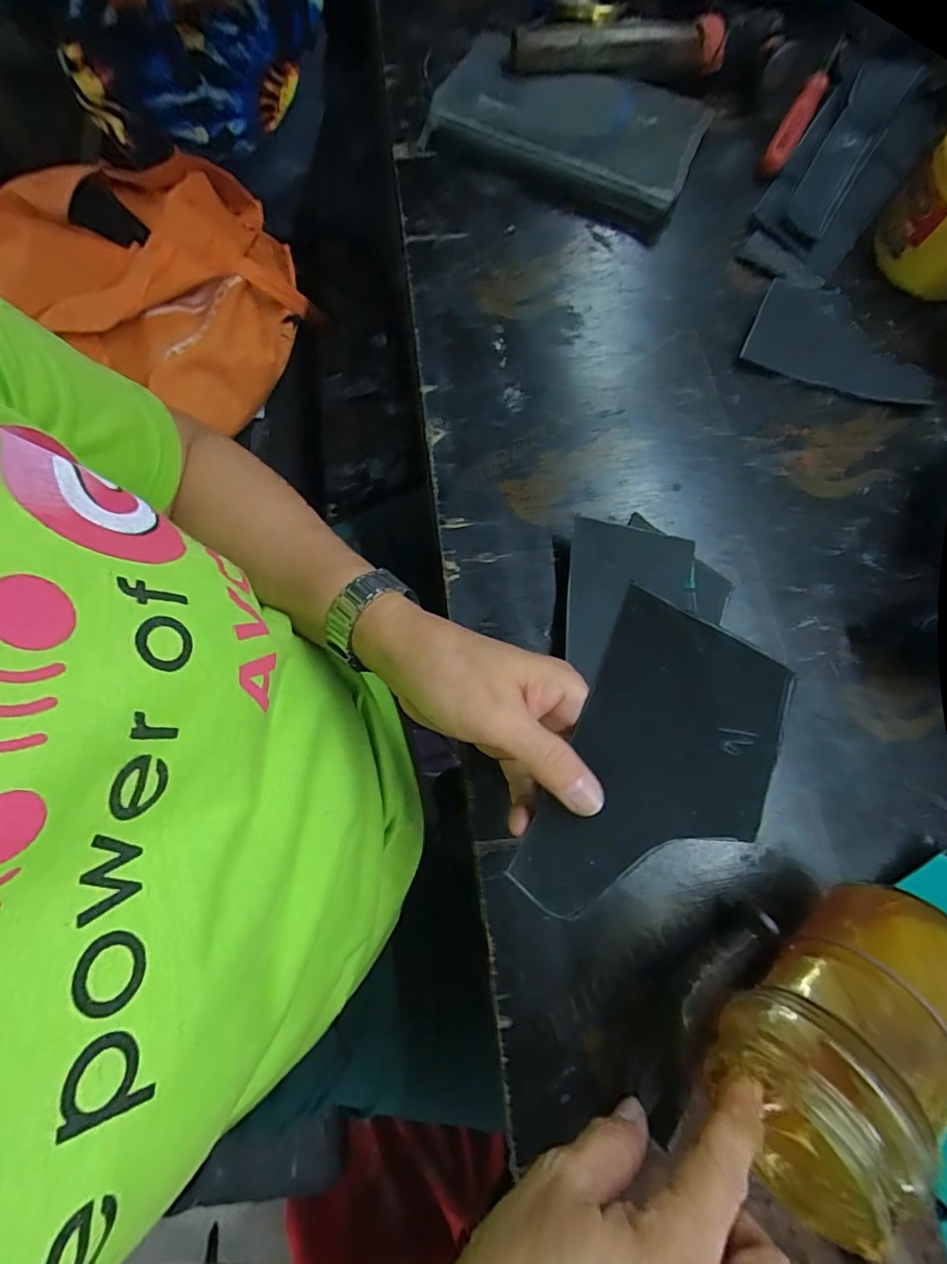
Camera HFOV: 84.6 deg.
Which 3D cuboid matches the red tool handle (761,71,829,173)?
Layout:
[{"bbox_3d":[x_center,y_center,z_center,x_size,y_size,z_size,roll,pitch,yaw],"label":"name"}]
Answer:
[{"bbox_3d":[0.252,-0.398,0.404,0.019,0.012,0.078,31,92,6],"label":"red tool handle"}]

